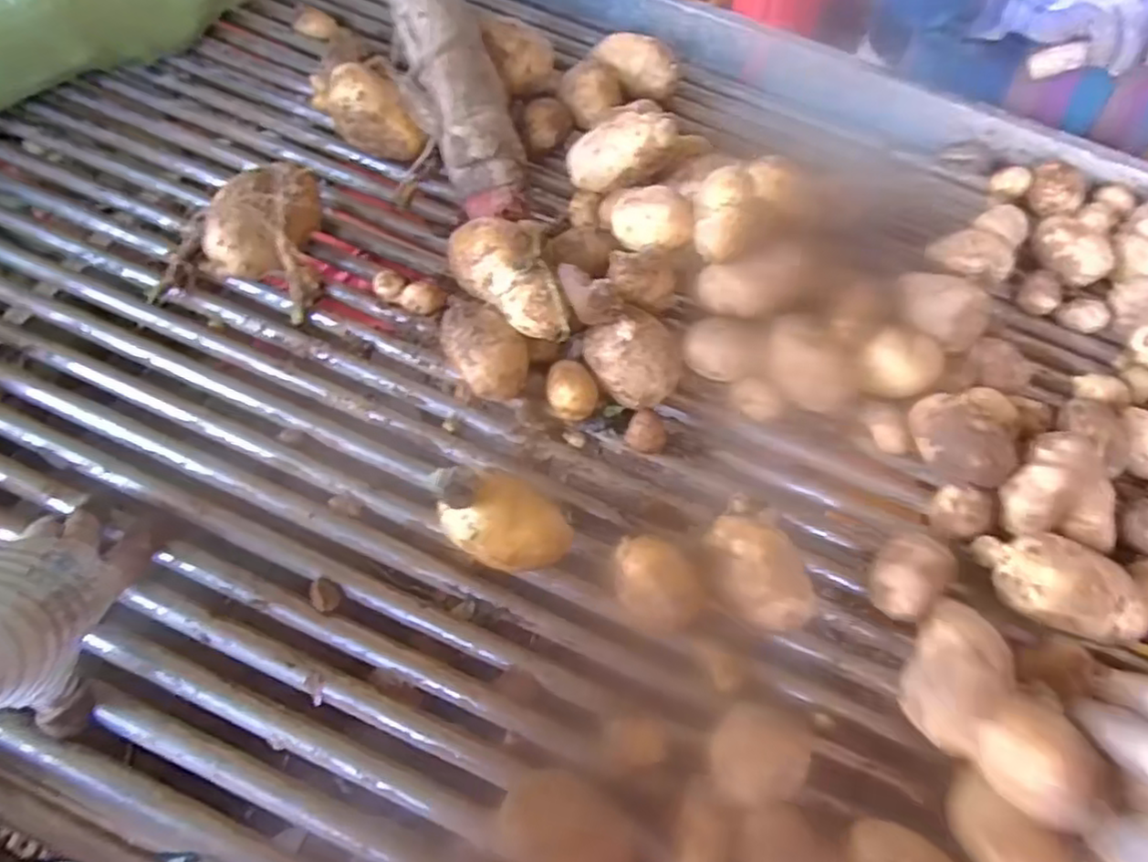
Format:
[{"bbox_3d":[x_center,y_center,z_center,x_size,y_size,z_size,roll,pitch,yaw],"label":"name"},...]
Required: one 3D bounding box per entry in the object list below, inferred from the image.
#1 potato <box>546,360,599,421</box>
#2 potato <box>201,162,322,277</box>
[{"bbox_3d":[-0.001,-0.031,0.533,0.039,0.032,0.047,1,60,-2],"label":"potato"},{"bbox_3d":[-0.258,-0.170,0.566,0.073,0.072,0.098,22,61,10],"label":"potato"}]

